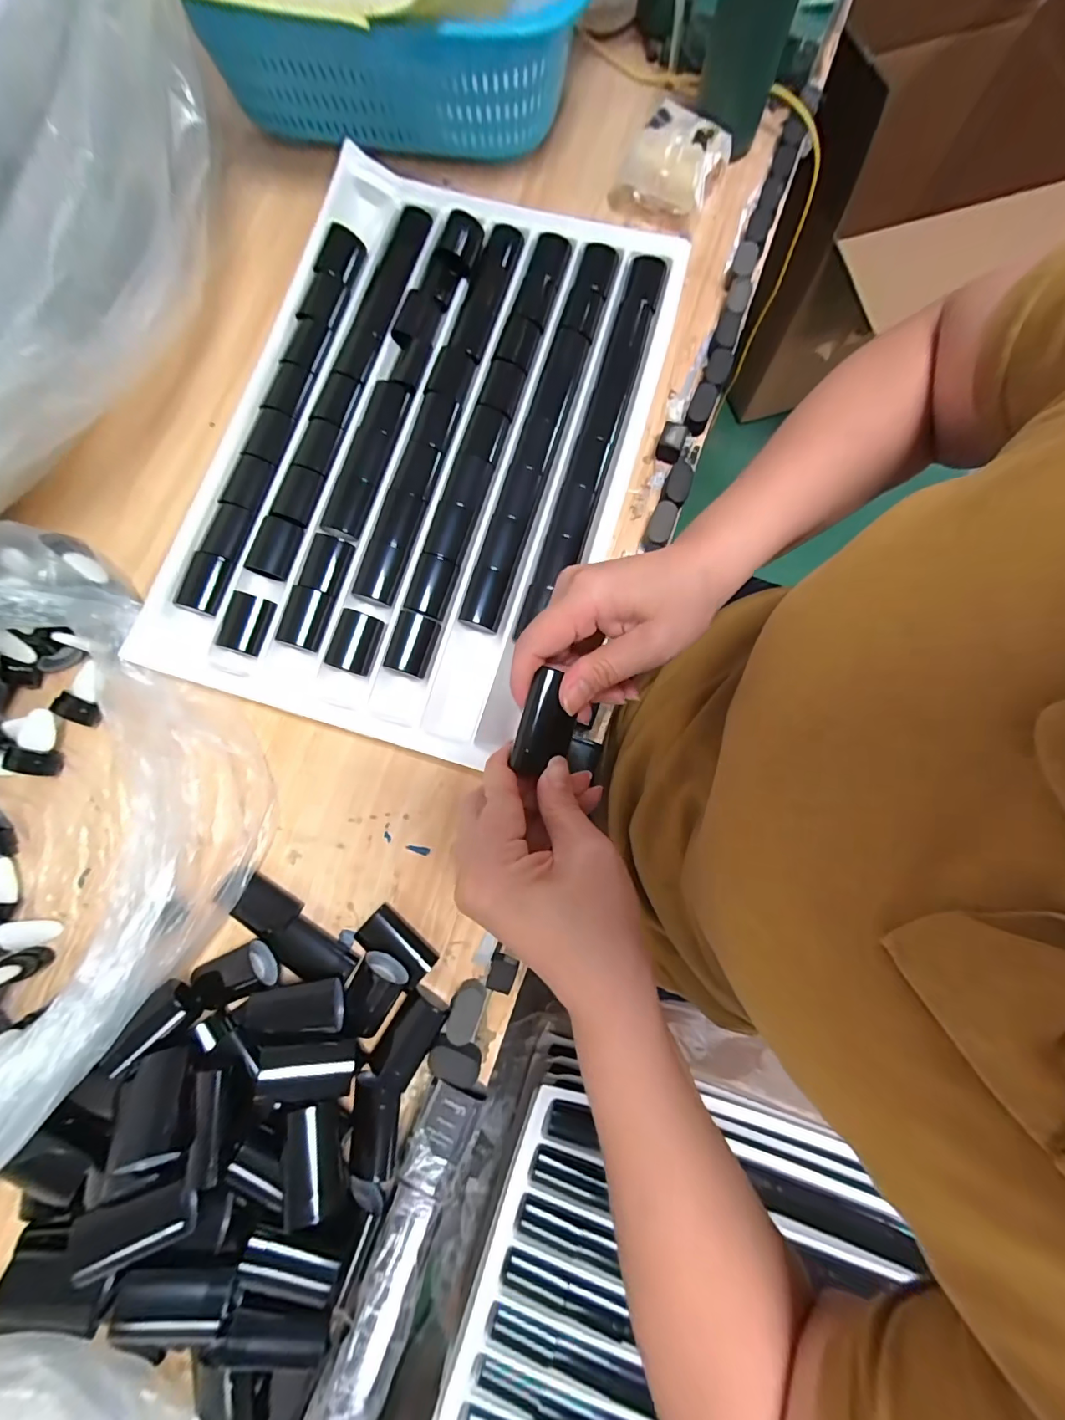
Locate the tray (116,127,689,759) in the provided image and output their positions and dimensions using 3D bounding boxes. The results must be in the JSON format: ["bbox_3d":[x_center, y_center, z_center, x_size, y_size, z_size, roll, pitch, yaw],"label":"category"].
[{"bbox_3d":[-0.090,-0.227,0.419,0.331,0.032,0.491,17,80,3],"label":"tray"}]

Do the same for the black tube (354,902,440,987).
[{"bbox_3d":[-0.099,0.172,0.353,0.058,0.023,0.027,40,82,7],"label":"black tube"}]

